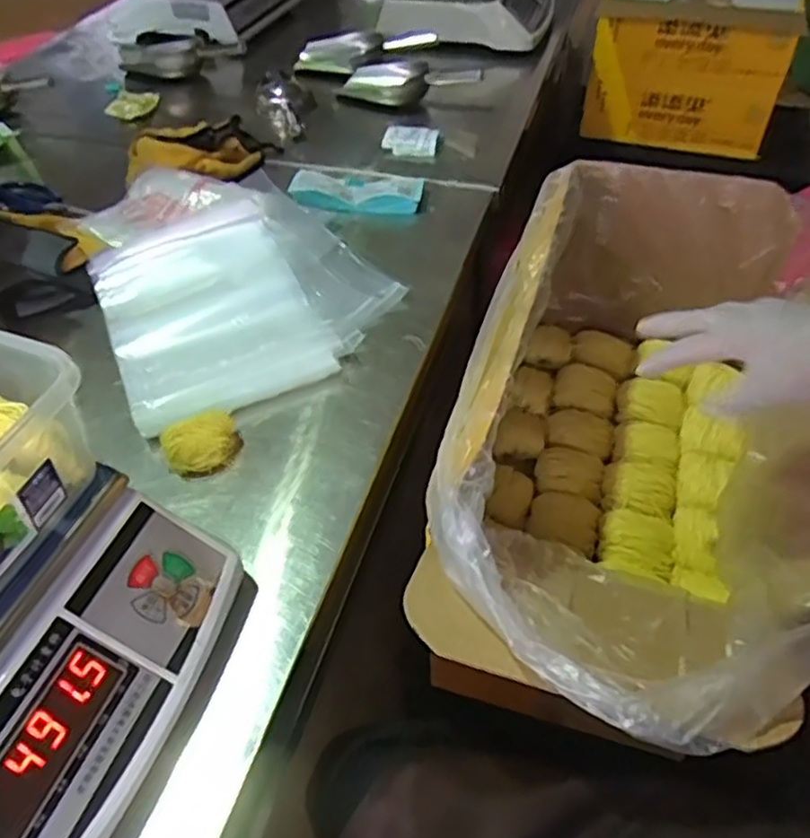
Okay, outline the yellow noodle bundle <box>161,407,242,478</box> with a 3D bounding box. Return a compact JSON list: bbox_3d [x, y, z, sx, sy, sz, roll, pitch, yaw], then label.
[{"bbox_3d":[-0.186,0.019,0.642,0.069,0.033,0.058,-10,47,-8],"label":"yellow noodle bundle"}]

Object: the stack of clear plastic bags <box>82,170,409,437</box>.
[{"bbox_3d":[-0.199,-0.177,0.818,0.306,0.043,0.429,-21,49,-16],"label":"stack of clear plastic bags"}]

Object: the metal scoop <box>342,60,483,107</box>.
[{"bbox_3d":[0.007,-0.557,1.168,0.240,0.044,0.093,23,51,22],"label":"metal scoop"}]

